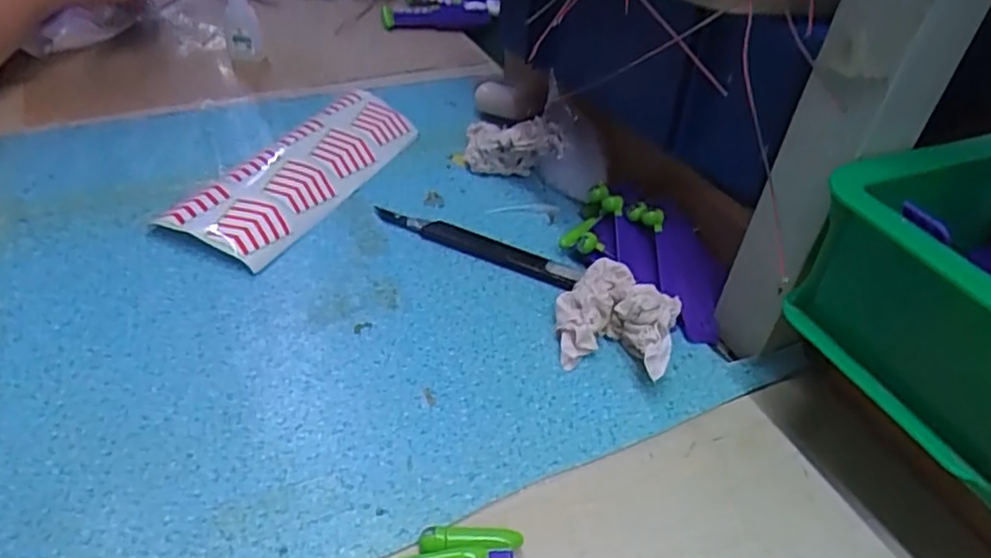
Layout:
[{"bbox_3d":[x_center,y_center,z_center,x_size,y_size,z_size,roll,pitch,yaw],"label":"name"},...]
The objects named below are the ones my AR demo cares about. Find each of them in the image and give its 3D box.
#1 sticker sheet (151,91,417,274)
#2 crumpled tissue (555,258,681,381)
[{"bbox_3d":[-0.145,-0.089,0.511,0.085,0.022,0.210,17,41,14],"label":"sticker sheet"},{"bbox_3d":[0.069,0.024,0.398,0.069,0.038,0.063,18,41,15],"label":"crumpled tissue"}]

